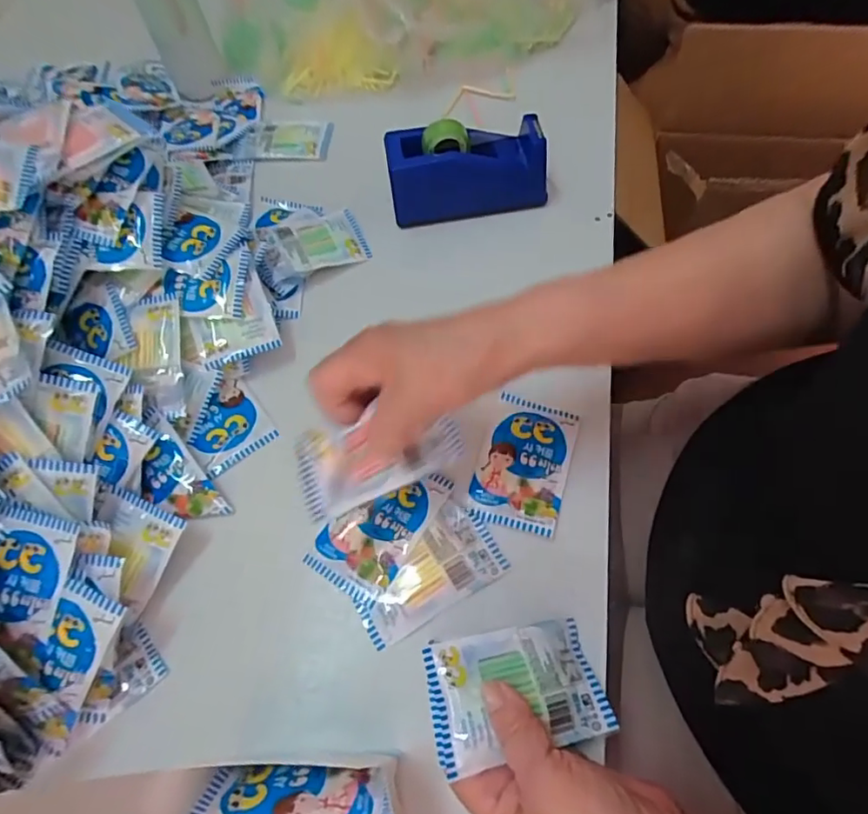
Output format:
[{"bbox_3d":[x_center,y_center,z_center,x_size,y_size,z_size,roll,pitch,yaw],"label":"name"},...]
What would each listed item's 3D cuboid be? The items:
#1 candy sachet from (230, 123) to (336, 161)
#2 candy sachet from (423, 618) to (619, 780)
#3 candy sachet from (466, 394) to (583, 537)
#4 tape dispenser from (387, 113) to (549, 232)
[{"bbox_3d":[-0.172,-0.301,0.613,0.105,0.011,0.064,0,61,1],"label":"candy sachet"},{"bbox_3d":[0.049,0.161,0.310,0.103,0.009,0.063,-2,54,-19],"label":"candy sachet"},{"bbox_3d":[0.067,0.041,0.403,0.064,0.008,0.103,14,63,12],"label":"candy sachet"},{"bbox_3d":[0.031,-0.227,0.514,0.146,0.072,0.052,-8,61,0],"label":"tape dispenser"}]

